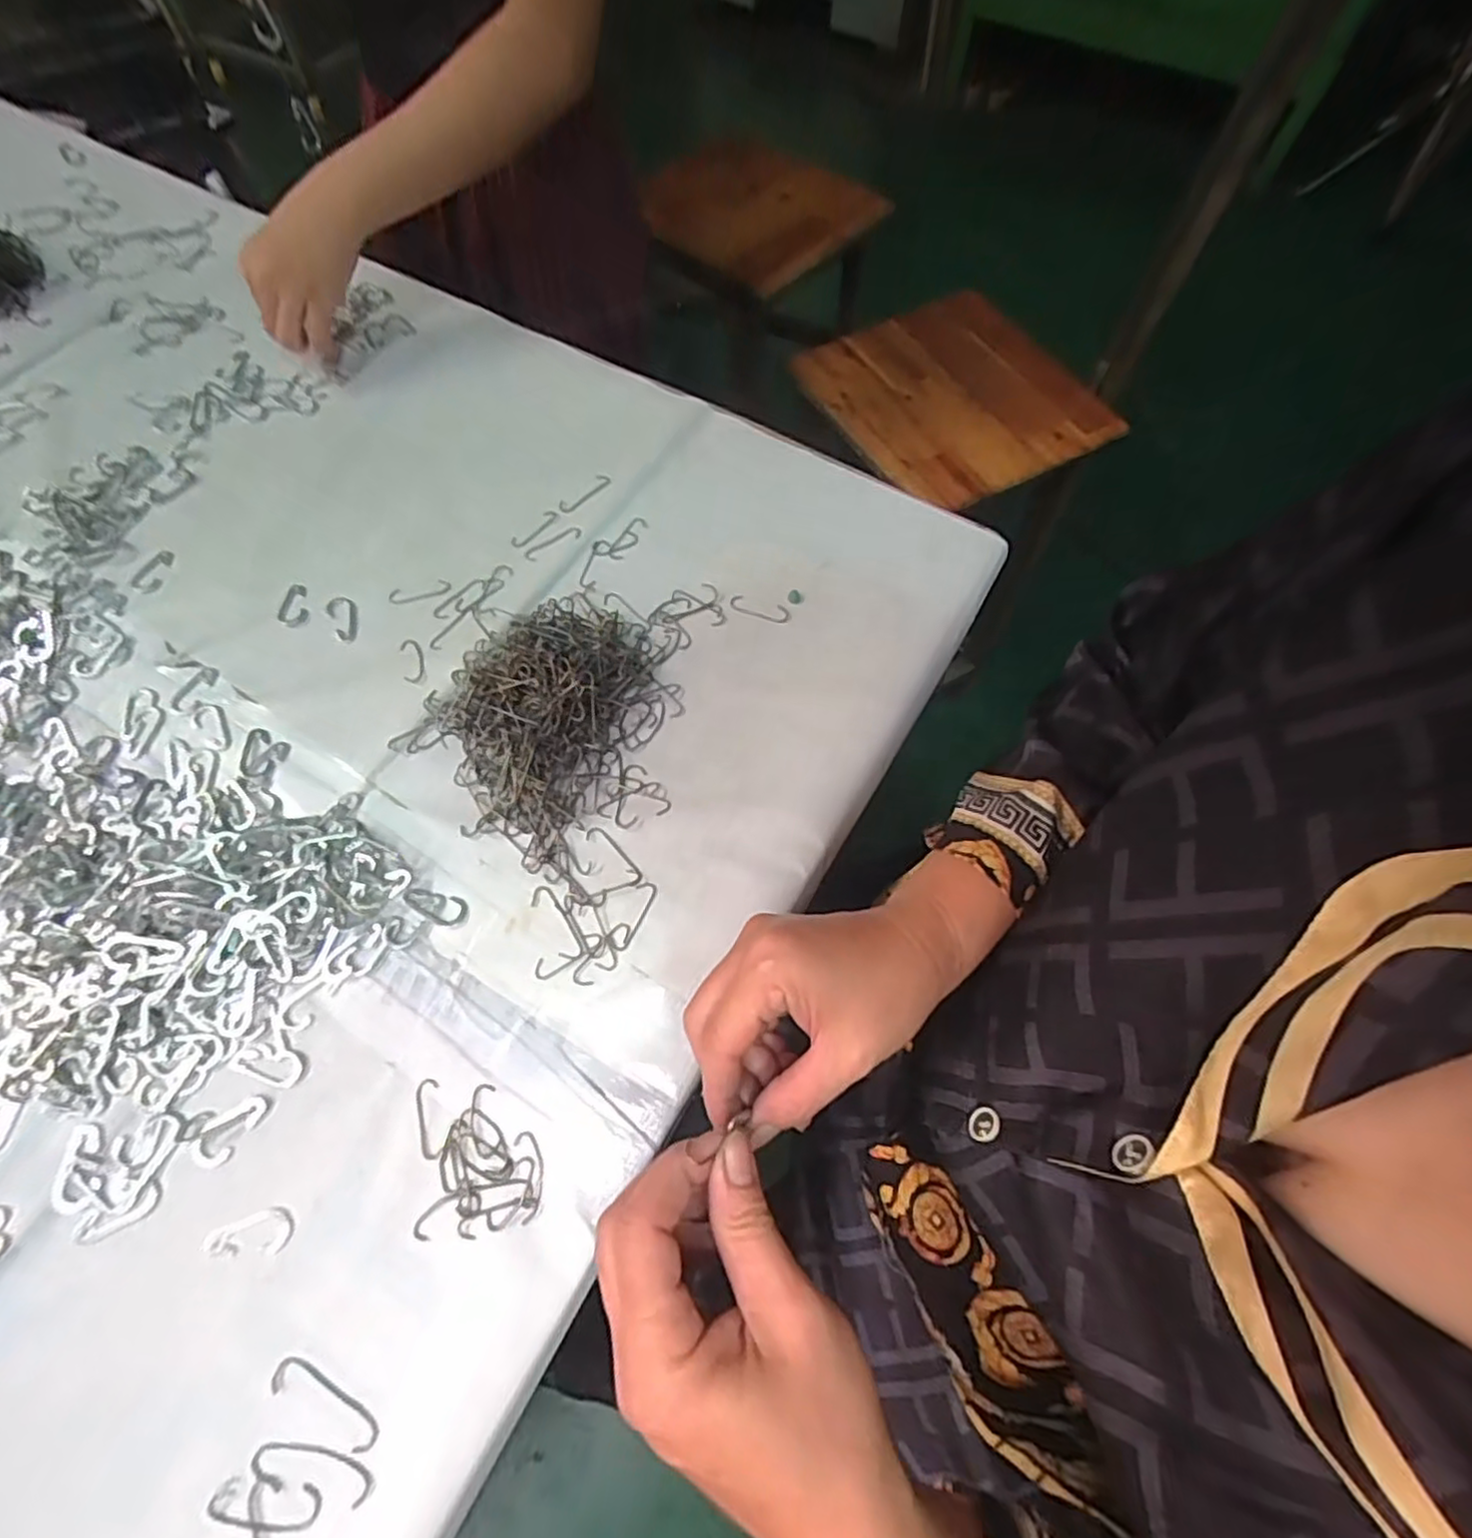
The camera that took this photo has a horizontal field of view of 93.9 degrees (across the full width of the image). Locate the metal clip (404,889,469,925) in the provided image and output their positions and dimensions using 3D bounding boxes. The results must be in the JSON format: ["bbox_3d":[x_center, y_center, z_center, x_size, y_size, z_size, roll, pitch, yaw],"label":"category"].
[{"bbox_3d":[-0.170,0.077,0.386,0.036,0.004,0.016,14,67,5],"label":"metal clip"}]

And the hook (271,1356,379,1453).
[{"bbox_3d":[-0.178,0.275,0.298,0.053,0.004,0.013,27,68,11],"label":"hook"}]

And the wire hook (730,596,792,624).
[{"bbox_3d":[0.016,-0.109,0.471,0.041,0.004,0.013,14,67,5],"label":"wire hook"}]

